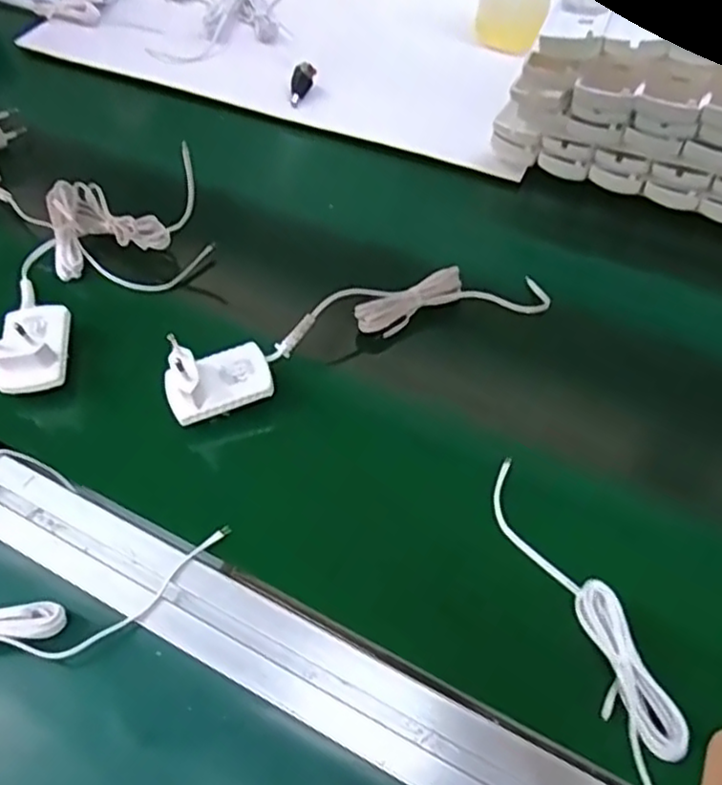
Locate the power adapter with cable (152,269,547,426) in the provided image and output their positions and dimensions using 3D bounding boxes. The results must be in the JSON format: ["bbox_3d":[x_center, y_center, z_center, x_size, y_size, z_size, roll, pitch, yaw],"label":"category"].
[{"bbox_3d":[0.000,-0.046,0.422,0.245,0.048,0.054,-18,55,-12],"label":"power adapter with cable"}]

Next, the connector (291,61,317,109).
[{"bbox_3d":[-0.052,-0.267,0.596,0.014,0.012,0.038,26,98,20],"label":"connector"}]

